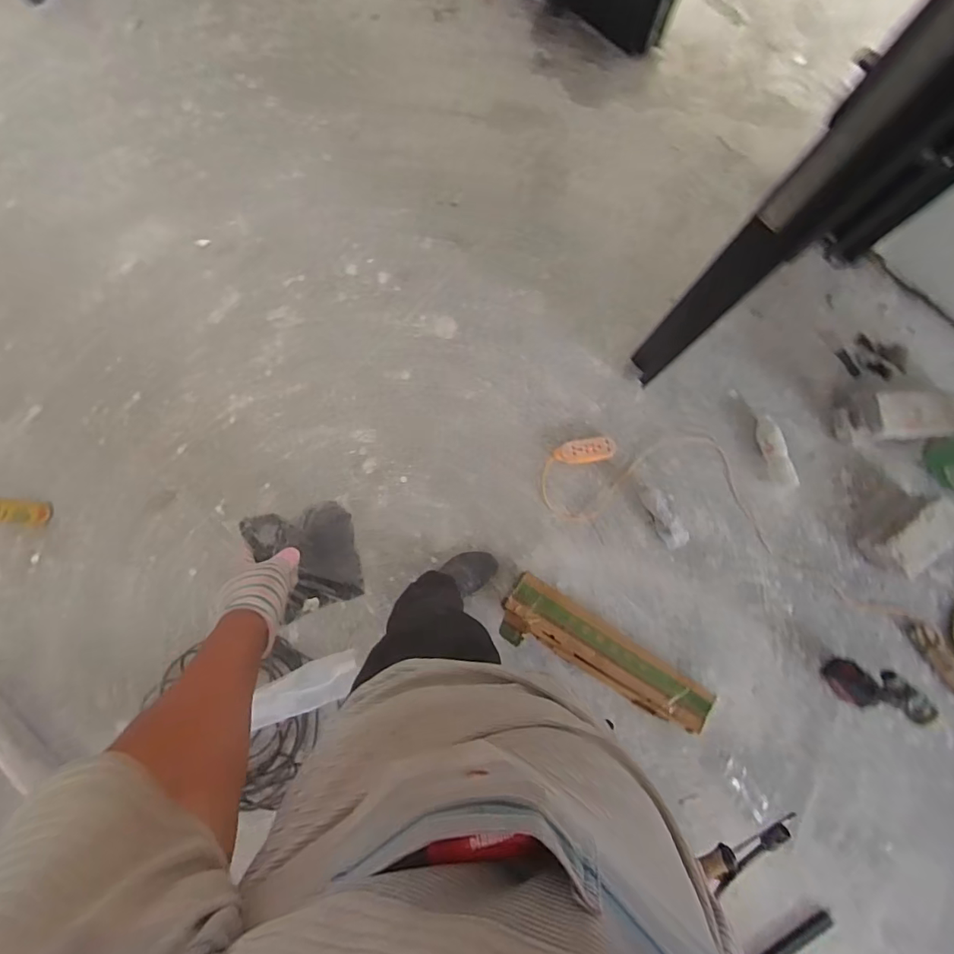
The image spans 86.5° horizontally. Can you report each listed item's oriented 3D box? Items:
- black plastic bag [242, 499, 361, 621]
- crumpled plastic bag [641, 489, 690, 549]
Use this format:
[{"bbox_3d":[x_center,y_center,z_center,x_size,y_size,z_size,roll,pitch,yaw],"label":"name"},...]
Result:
[{"bbox_3d":[-0.225,0.111,0.714,0.107,0.196,0.145,-30,84,-6],"label":"black plastic bag"},{"bbox_3d":[0.531,0.114,1.441,0.066,0.069,0.192,-31,84,-6],"label":"crumpled plastic bag"}]

